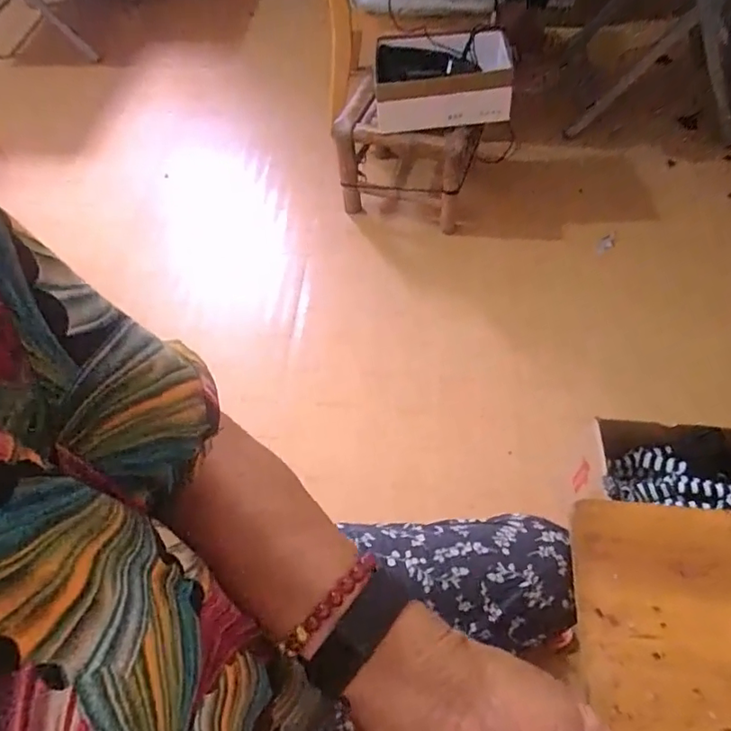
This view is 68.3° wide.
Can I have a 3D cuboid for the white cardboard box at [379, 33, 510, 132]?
[{"bbox_3d":[0.164,-0.626,1.181,0.290,0.160,0.164,3,60,6],"label":"white cardboard box"}]

